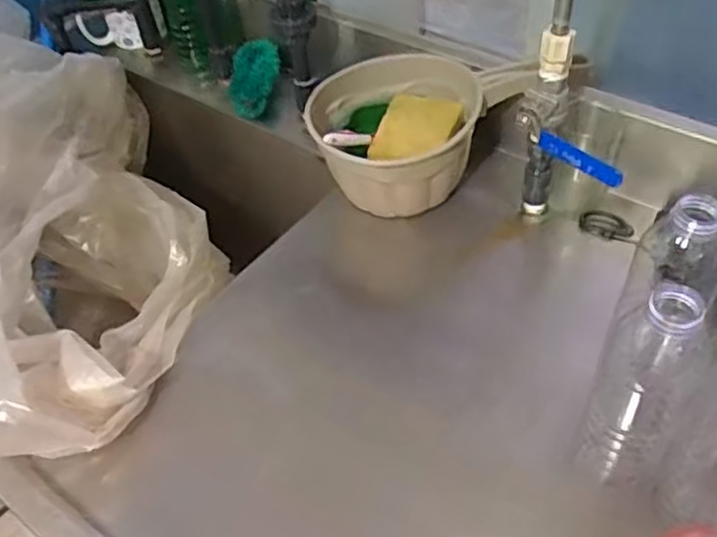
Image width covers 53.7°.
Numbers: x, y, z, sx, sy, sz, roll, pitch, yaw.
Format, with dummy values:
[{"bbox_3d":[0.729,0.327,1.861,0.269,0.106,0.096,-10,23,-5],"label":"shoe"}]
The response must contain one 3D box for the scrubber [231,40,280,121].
[{"bbox_3d":[-0.134,-0.249,0.916,0.056,0.033,0.134,0,48,5],"label":"scrubber"}]

